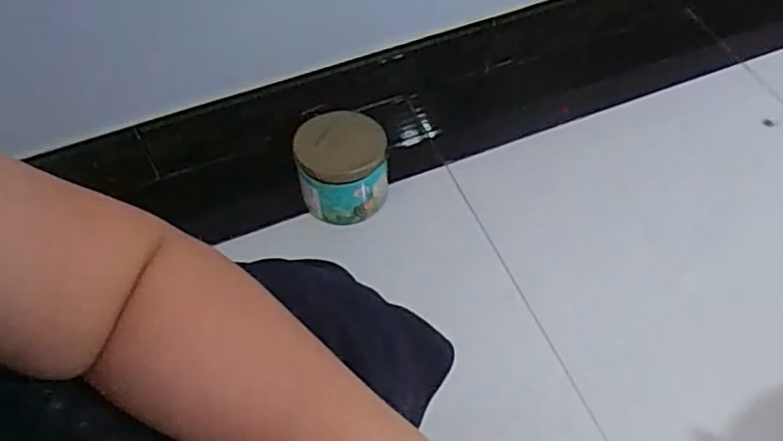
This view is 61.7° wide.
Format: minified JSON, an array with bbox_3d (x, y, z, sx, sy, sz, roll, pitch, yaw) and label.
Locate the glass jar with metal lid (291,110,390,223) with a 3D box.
[{"bbox_3d":[-0.071,-0.083,0.969,0.128,0.120,0.124,-5,57,-2],"label":"glass jar with metal lid"}]

